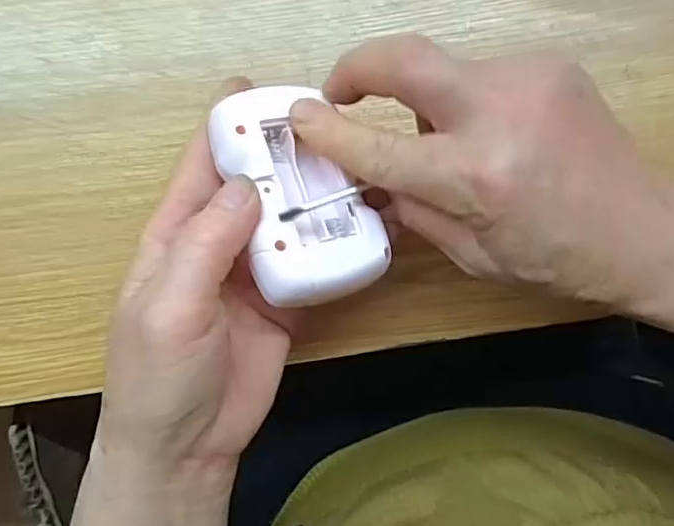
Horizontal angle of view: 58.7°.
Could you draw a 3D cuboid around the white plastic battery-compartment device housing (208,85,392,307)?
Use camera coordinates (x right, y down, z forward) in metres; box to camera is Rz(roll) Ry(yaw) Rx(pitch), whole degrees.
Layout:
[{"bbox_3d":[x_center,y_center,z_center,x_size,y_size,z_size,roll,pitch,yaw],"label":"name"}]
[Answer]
[{"bbox_3d":[-0.017,-0.025,0.234,0.049,0.028,0.083,-20,79,-22],"label":"white plastic battery-compartment device housing"}]

